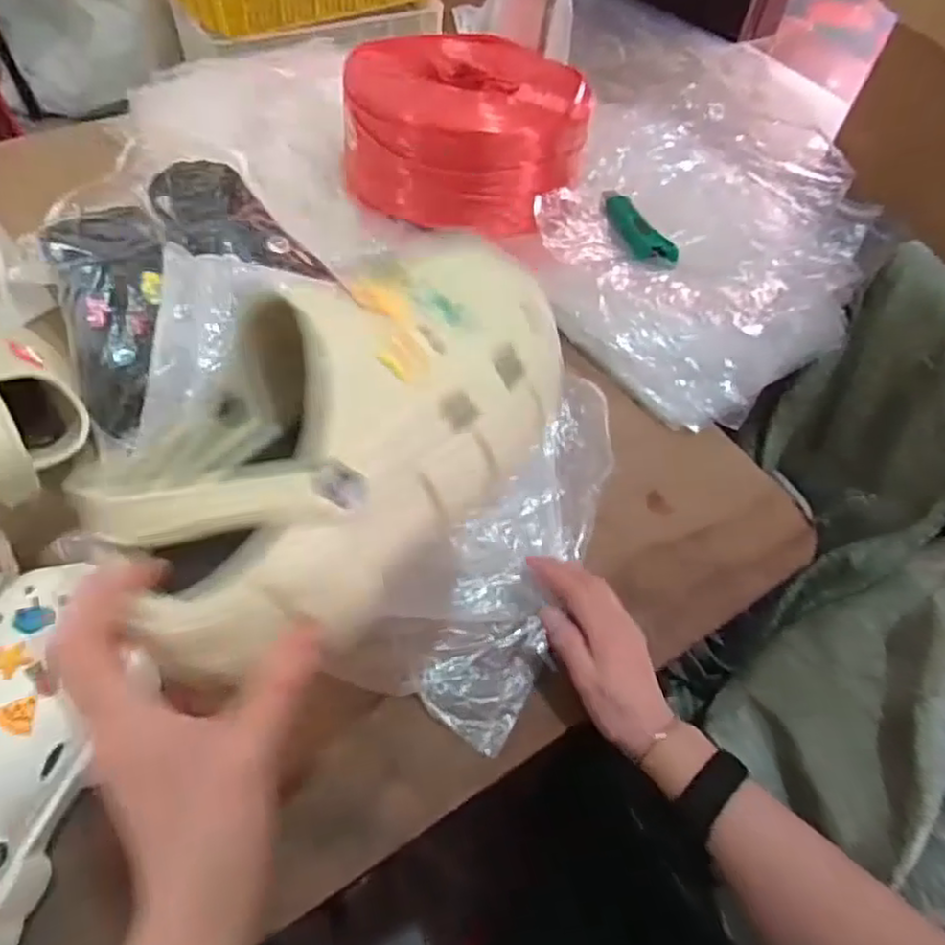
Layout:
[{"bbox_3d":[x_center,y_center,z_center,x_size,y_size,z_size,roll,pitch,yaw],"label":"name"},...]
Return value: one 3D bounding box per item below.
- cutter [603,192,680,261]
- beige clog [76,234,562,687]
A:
[{"bbox_3d":[0.187,-0.295,0.790,0.039,0.024,0.159,-11,56,-13],"label":"cutter"},{"bbox_3d":[-0.059,-0.022,0.313,0.128,0.089,0.239,33,58,17],"label":"beige clog"}]

